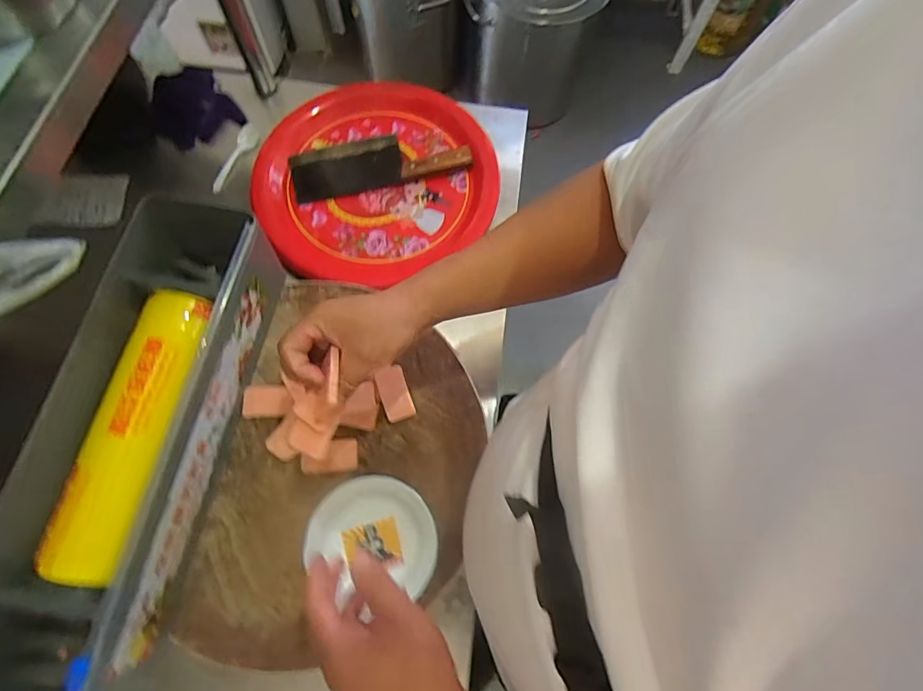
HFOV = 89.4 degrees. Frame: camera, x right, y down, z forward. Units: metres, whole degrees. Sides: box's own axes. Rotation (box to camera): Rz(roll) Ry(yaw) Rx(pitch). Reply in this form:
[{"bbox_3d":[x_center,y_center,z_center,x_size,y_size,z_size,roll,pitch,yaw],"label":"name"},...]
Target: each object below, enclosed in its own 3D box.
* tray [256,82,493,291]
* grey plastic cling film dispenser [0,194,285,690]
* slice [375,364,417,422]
[{"bbox_3d":[-0.126,-0.268,0.746,0.368,0.029,0.364,-31,75,-12],"label":"tray"},{"bbox_3d":[-0.319,0.091,0.465,0.139,0.121,0.476,9,71,1],"label":"grey plastic cling film dispenser"},{"bbox_3d":[-0.078,0.056,0.544,0.033,0.010,0.062,-19,73,-9],"label":"slice"}]

